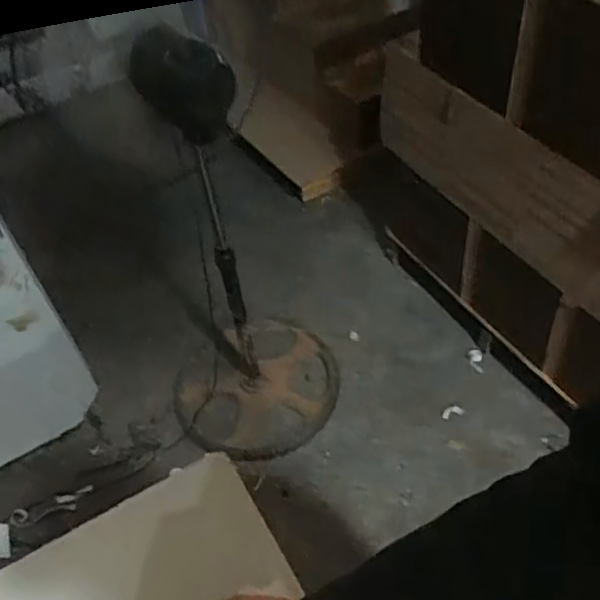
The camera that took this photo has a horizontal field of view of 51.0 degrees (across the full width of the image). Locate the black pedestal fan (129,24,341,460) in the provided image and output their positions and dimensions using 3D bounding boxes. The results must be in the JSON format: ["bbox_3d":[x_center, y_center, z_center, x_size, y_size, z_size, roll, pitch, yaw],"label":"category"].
[{"bbox_3d":[-0.147,-0.092,1.419,0.413,1.013,0.339,-8,48,-1],"label":"black pedestal fan"}]

